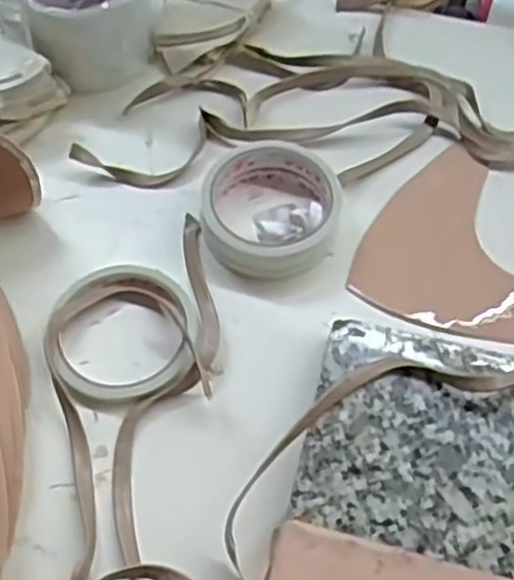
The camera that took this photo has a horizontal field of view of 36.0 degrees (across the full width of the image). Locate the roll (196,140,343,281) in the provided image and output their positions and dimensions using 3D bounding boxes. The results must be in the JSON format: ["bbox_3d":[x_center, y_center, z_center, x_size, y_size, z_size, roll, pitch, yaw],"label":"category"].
[{"bbox_3d":[0.006,-0.056,0.516,0.092,0.032,0.086,0,59,0],"label":"roll"}]

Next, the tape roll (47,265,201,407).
[{"bbox_3d":[-0.082,0.023,0.487,0.088,0.017,0.093,0,59,0],"label":"tape roll"}]

